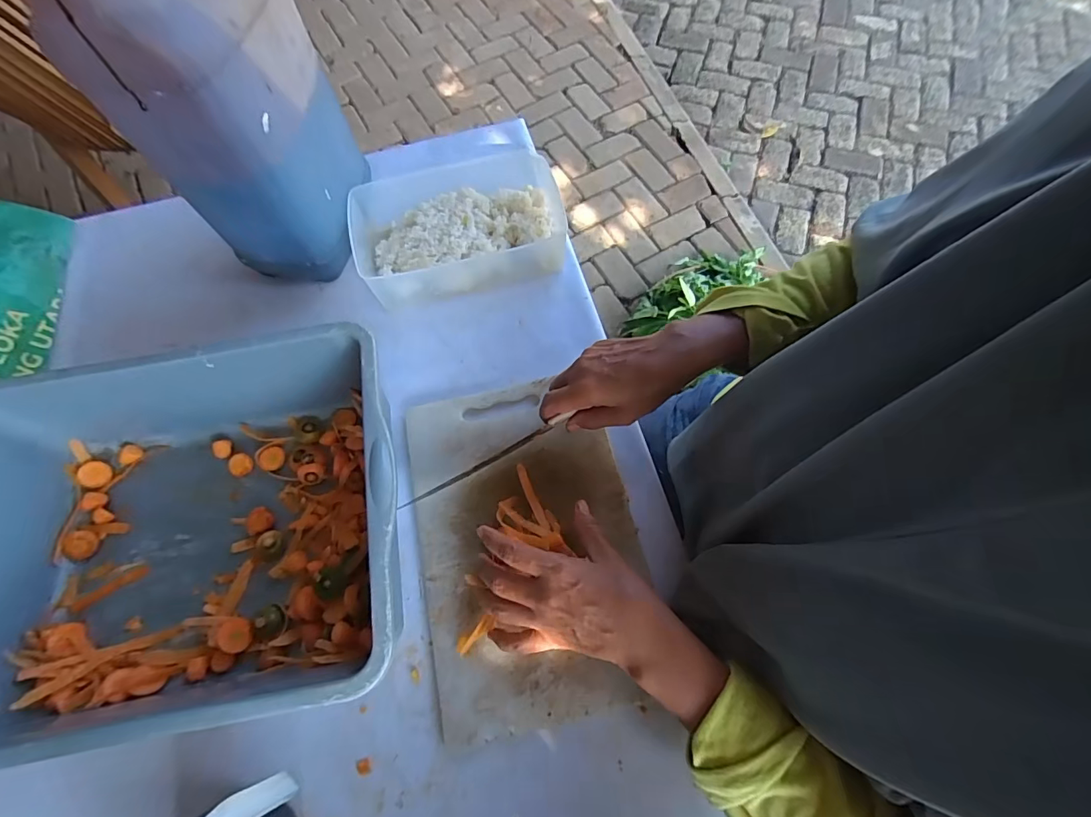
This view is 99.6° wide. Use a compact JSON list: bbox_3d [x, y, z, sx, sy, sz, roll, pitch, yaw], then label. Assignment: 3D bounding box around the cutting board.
[{"bbox_3d":[-0.017,0.110,0.411,0.189,0.023,0.288,-11,69,-5],"label":"cutting board"}]

